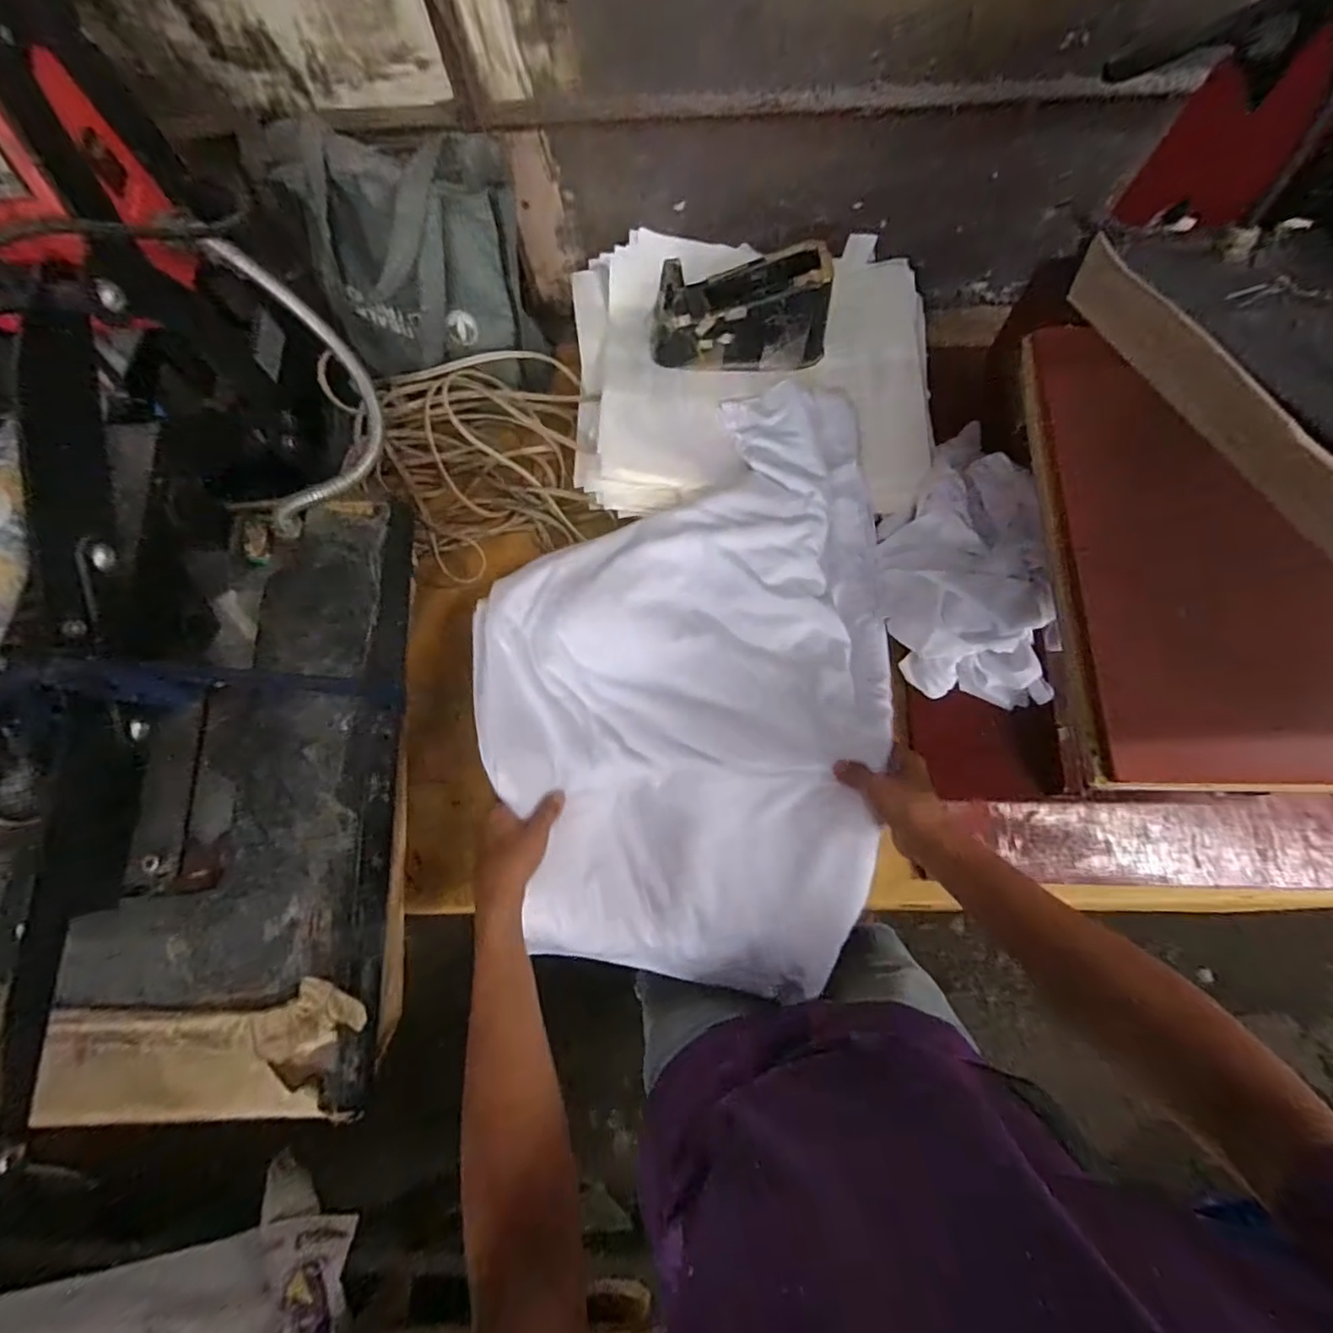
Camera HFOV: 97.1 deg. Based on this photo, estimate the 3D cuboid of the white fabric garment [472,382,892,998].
[{"bbox_3d":[0.027,0.003,0.641,0.430,0.101,0.640,8,77,3],"label":"white fabric garment"}]

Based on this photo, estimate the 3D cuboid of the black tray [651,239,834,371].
[{"bbox_3d":[0.085,-0.413,0.687,0.200,0.099,0.085,-8,76,0],"label":"black tray"}]

